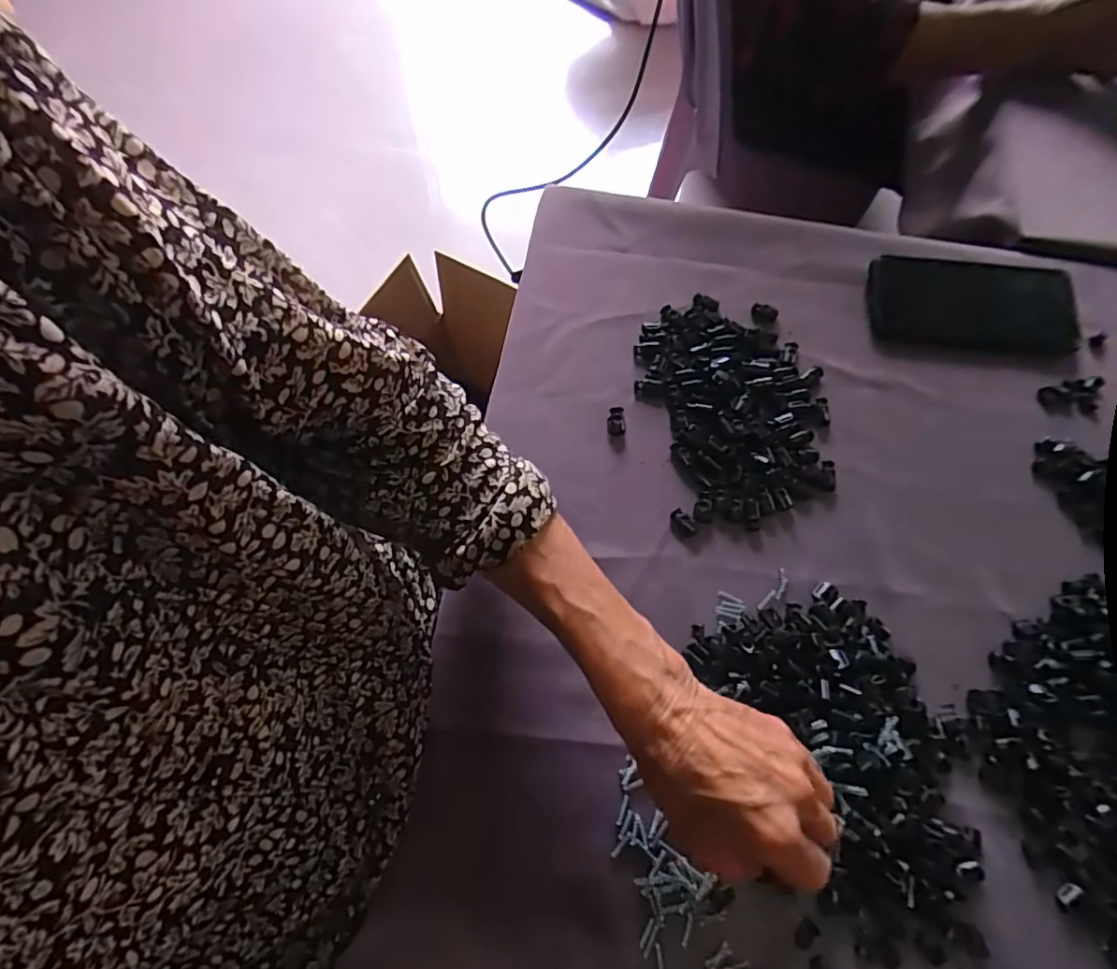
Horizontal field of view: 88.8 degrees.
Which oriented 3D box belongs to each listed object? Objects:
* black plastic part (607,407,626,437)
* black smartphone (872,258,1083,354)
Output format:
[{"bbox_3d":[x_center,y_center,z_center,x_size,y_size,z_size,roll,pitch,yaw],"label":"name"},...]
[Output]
[{"bbox_3d":[0.044,-0.047,0.426,0.014,0.005,0.022,10,69,3],"label":"black plastic part"},{"bbox_3d":[0.338,-0.146,0.466,0.164,0.012,0.080,6,68,1],"label":"black smartphone"}]

